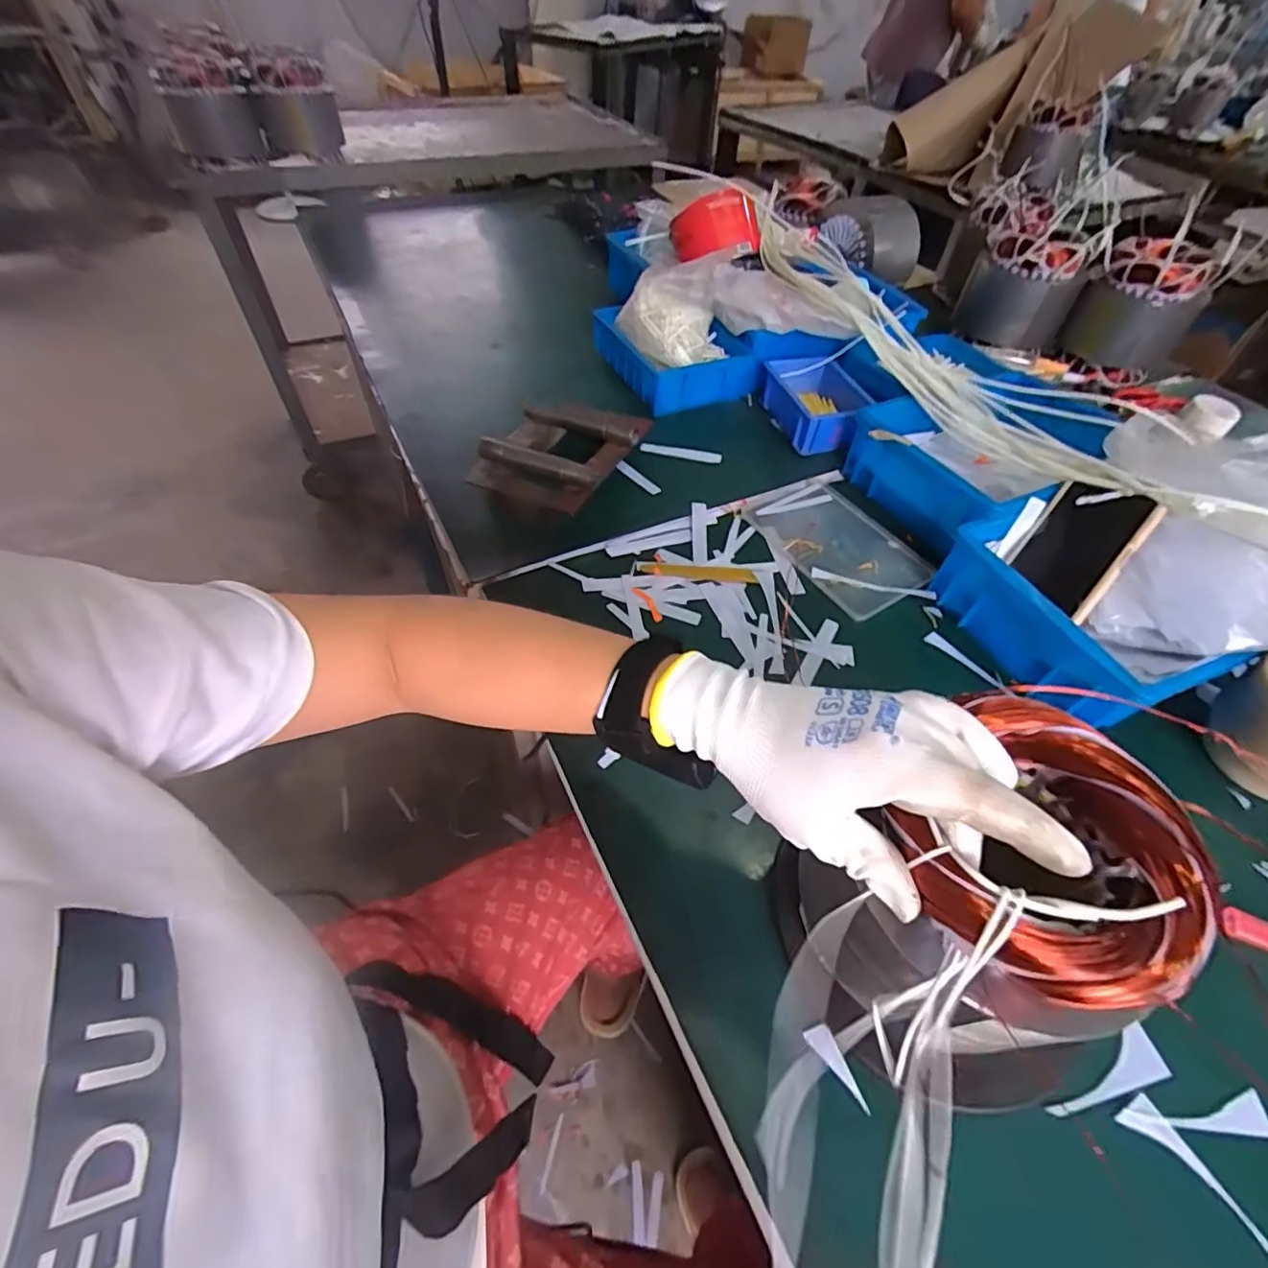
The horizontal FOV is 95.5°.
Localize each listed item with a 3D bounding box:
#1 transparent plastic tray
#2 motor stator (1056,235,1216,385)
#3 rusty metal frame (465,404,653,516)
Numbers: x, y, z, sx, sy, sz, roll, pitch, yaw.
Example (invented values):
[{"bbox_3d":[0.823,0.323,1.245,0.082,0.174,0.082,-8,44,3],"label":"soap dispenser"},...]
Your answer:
[{"bbox_3d":[0.219,-0.097,0.615,0.126,0.010,0.180,-25,56,-21],"label":"transparent plastic tray"},{"bbox_3d":[0.744,-0.478,0.853,0.142,0.154,0.129,36,58,24],"label":"motor stator"},{"bbox_3d":[-0.080,-0.204,0.644,0.144,0.050,0.196,17,52,11],"label":"rusty metal frame"}]

